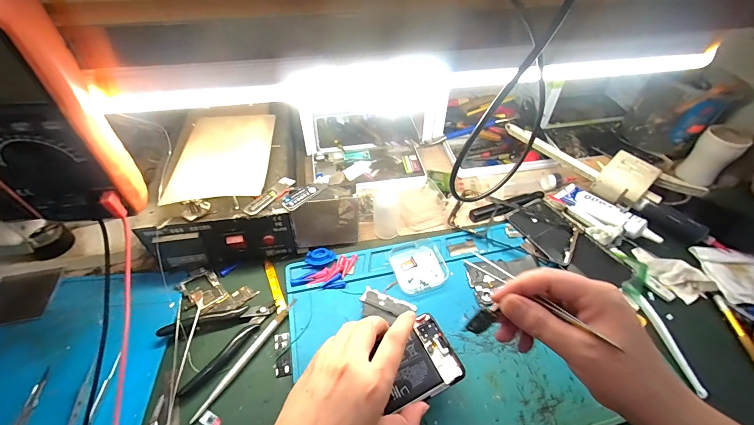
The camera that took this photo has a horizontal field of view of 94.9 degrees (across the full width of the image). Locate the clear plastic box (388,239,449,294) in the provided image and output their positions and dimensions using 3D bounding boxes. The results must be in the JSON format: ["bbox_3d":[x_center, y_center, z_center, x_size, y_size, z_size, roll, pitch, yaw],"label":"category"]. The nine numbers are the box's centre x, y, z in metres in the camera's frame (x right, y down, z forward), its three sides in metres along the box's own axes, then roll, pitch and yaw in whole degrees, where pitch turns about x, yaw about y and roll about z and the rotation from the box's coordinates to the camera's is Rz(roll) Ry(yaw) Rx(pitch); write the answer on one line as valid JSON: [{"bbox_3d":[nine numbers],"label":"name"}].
[{"bbox_3d":[0.051,0.064,0.426,0.064,0.011,0.066,-15,52,-15],"label":"clear plastic box"}]

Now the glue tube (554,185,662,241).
[{"bbox_3d":[0.323,-0.002,0.487,0.048,0.020,0.139,-24,42,-21],"label":"glue tube"}]

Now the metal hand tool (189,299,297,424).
[{"bbox_3d":[-0.133,0.145,0.359,0.010,0.006,0.142,27,53,20],"label":"metal hand tool"}]

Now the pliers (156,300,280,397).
[{"bbox_3d":[-0.166,0.123,0.373,0.113,0.017,0.072,-31,57,-26],"label":"pliers"}]

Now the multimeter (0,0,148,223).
[{"bbox_3d":[-0.243,-0.066,0.247,0.084,0.167,0.053,-1,48,-1],"label":"multimeter"}]

